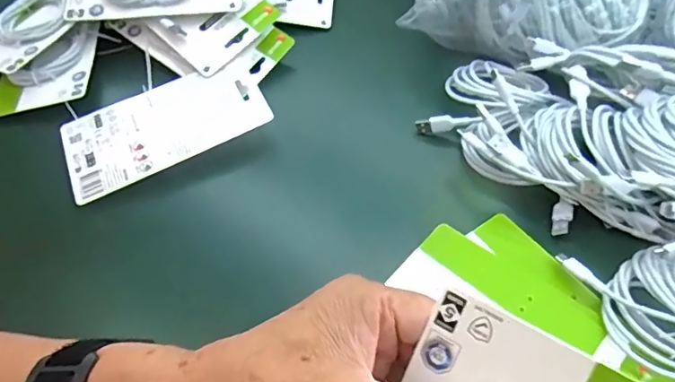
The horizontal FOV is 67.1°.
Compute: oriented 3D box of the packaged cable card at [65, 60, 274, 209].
[{"bbox_3d":[-0.161,-0.063,0.471,0.183,0.017,0.097,-22,57,-13],"label":"packaged cable card"}]

